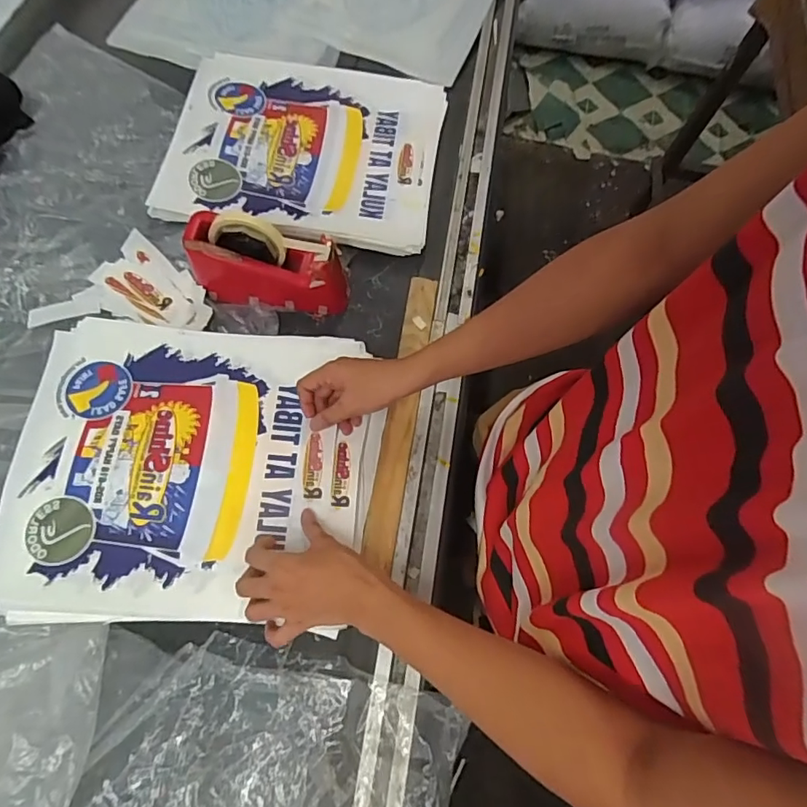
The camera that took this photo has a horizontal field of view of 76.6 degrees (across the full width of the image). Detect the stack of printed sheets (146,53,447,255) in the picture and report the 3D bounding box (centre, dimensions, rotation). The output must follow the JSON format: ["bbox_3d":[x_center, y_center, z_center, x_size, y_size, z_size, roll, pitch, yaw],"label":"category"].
[{"bbox_3d":[-0.151,-0.406,0.794,0.403,0.037,0.344,7,68,2],"label":"stack of printed sheets"}]

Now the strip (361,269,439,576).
[{"bbox_3d":[-0.002,0.007,0.650,0.037,0.020,0.384,9,68,2],"label":"strip"}]

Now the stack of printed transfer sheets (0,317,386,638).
[{"bbox_3d":[-0.243,0.070,0.604,0.410,0.031,0.345,3,68,0],"label":"stack of printed transfer sheets"}]

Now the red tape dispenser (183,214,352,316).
[{"bbox_3d":[-0.178,-0.181,0.680,0.204,0.114,0.074,14,70,1],"label":"red tape dispenser"}]

